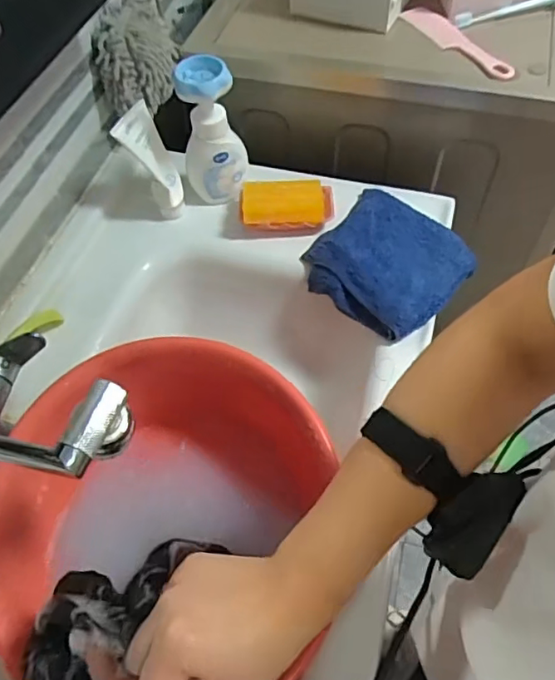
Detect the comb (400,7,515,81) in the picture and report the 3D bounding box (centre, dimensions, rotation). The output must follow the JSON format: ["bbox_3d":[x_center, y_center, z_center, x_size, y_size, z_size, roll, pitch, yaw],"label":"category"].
[{"bbox_3d":[0.261,-0.430,0.791,0.049,0.012,0.207,-30,60,-16],"label":"comb"}]

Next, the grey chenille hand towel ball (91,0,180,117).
[{"bbox_3d":[-0.191,-0.391,0.753,0.106,0.126,0.112,-1,56,2],"label":"grey chenille hand towel ball"}]

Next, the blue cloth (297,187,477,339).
[{"bbox_3d":[0.143,-0.105,0.720,0.190,0.032,0.184,36,65,24],"label":"blue cloth"}]

